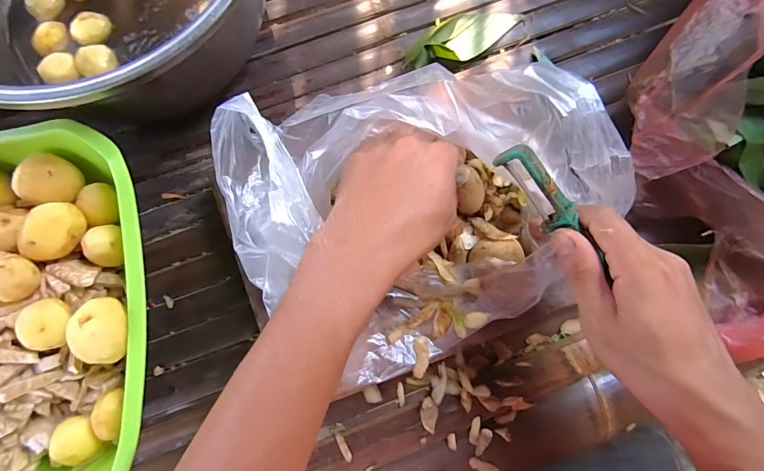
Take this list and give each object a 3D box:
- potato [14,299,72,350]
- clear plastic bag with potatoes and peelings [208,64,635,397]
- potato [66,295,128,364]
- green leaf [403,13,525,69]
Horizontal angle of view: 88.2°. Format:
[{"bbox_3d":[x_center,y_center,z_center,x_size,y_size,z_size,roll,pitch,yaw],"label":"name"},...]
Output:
[{"bbox_3d":[-0.227,0.061,0.271,0.027,0.028,0.032,-3,78,2],"label":"potato"},{"bbox_3d":[0.023,-0.018,0.264,0.223,0.138,0.192,-25,79,-5],"label":"clear plastic bag with potatoes and peelings"},{"bbox_3d":[-0.191,0.066,0.272,0.030,0.034,0.043,-12,78,0],"label":"potato"},{"bbox_3d":[0.081,-0.202,0.399,0.134,0.020,0.051,-29,79,-19],"label":"green leaf"}]

